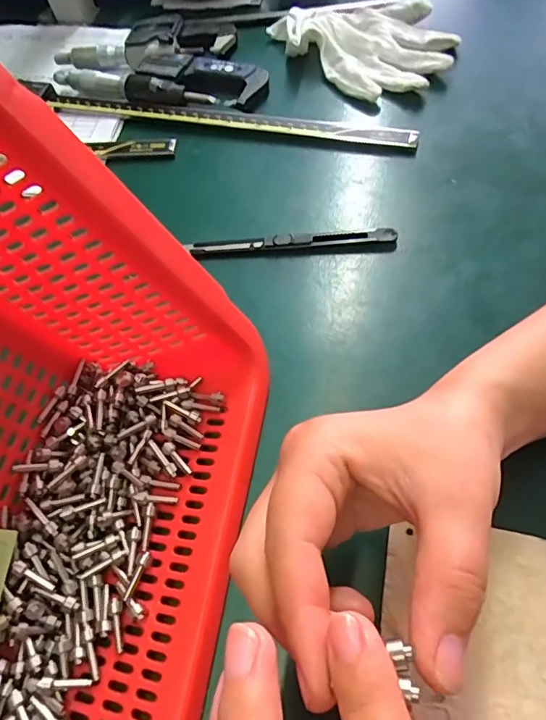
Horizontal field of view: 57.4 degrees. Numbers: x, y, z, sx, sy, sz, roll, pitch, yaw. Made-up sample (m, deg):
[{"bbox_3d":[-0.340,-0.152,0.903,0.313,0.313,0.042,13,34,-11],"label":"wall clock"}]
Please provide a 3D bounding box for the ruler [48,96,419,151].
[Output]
[{"bbox_3d":[-0.040,-0.194,0.399,0.306,0.007,0.020,12,72,12],"label":"ruler"}]

